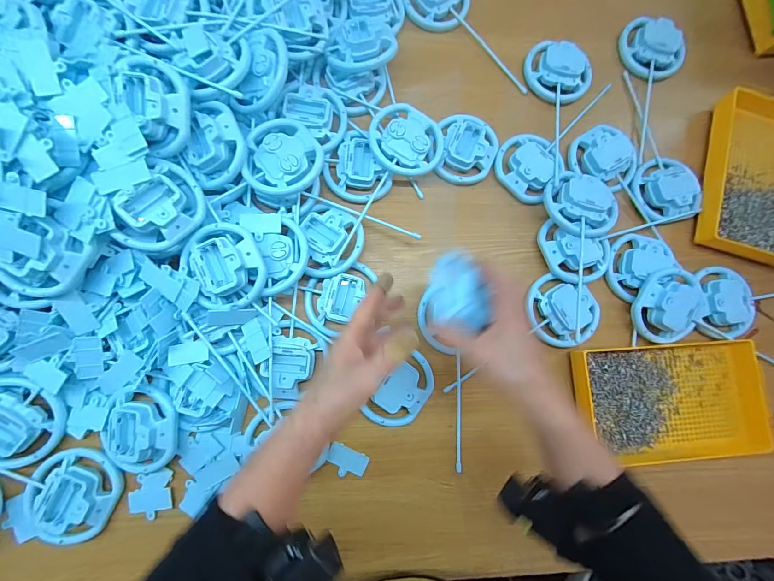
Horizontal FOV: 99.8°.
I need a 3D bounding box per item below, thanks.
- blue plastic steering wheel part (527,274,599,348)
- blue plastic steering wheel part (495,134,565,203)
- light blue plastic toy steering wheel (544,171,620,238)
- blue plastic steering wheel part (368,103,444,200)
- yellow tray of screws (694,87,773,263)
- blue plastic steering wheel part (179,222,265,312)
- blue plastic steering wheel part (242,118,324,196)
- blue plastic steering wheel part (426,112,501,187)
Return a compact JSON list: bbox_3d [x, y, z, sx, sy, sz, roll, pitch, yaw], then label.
[{"bbox_3d":[0.246,0.028,0.448,0.104,0.020,0.092,18,82,0],"label":"blue plastic steering wheel part"},{"bbox_3d":[0.207,-0.186,0.472,0.091,0.018,0.094,0,83,-2],"label":"blue plastic steering wheel part"},{"bbox_3d":[0.275,-0.123,0.458,0.100,0.038,0.099,0,83,-2],"label":"light blue plastic toy steering wheel"},{"bbox_3d":[0.027,-0.208,0.458,0.103,0.029,0.095,0,83,-2],"label":"blue plastic steering wheel part"},{"bbox_3d":[0.571,-0.174,0.487,0.166,0.032,0.254,13,82,-1],"label":"yellow tray of screws"},{"bbox_3d":[-0.195,-0.030,0.387,0.088,0.035,0.103,-22,84,-5],"label":"blue plastic steering wheel part"},{"bbox_3d":[-0.130,-0.168,0.416,0.095,0.022,0.099,0,83,-2],"label":"blue plastic steering wheel part"},{"bbox_3d":[0.113,-0.208,0.472,0.095,0.021,0.107,26,82,1],"label":"blue plastic steering wheel part"}]

